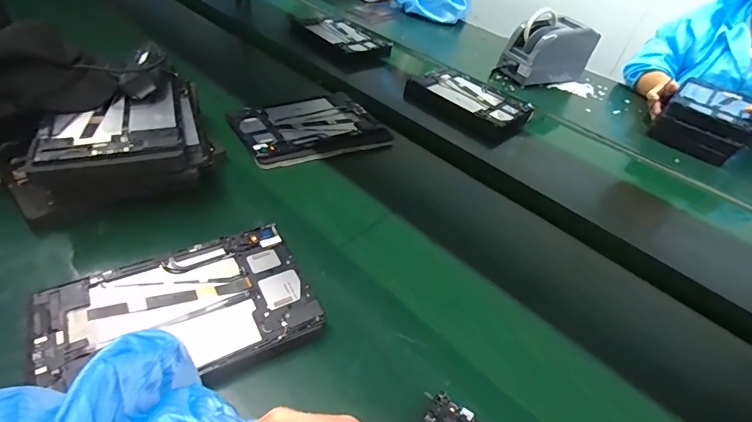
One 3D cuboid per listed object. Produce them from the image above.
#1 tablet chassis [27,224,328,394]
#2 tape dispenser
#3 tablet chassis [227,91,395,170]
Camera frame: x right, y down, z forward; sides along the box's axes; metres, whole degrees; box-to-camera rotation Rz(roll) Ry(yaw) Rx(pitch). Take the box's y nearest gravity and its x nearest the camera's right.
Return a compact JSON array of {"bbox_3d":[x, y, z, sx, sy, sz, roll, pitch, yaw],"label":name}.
[{"bbox_3d":[-0.192,0.102,0.409,0.241,0.018,0.157,-19,50,-28],"label":"tablet chassis"},{"bbox_3d":[0.430,-0.401,1.032,0.217,0.166,0.104,-13,47,-20],"label":"tape dispenser"},{"bbox_3d":[-0.122,-0.159,0.735,0.244,0.016,0.190,-18,48,-25],"label":"tablet chassis"}]

